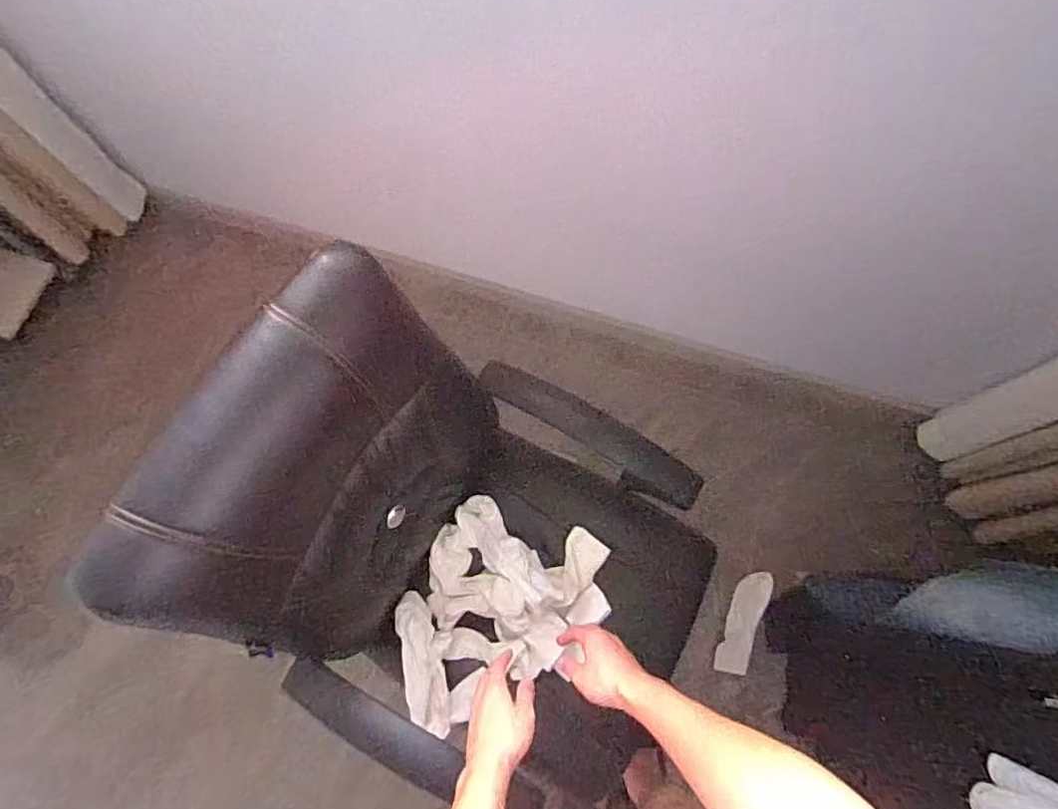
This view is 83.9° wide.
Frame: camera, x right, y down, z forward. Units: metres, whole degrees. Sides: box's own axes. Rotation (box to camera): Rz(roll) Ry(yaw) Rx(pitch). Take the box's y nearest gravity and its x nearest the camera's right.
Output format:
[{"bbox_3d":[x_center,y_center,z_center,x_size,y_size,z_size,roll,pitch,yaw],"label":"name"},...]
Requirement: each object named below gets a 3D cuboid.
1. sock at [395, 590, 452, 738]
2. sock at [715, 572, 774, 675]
[{"bbox_3d":[-0.175,0.426,0.976,0.054,0.071,0.222,-16,72,-4],"label":"sock"},{"bbox_3d":[0.525,0.527,1.431,0.076,0.019,0.251,24,74,9],"label":"sock"}]

